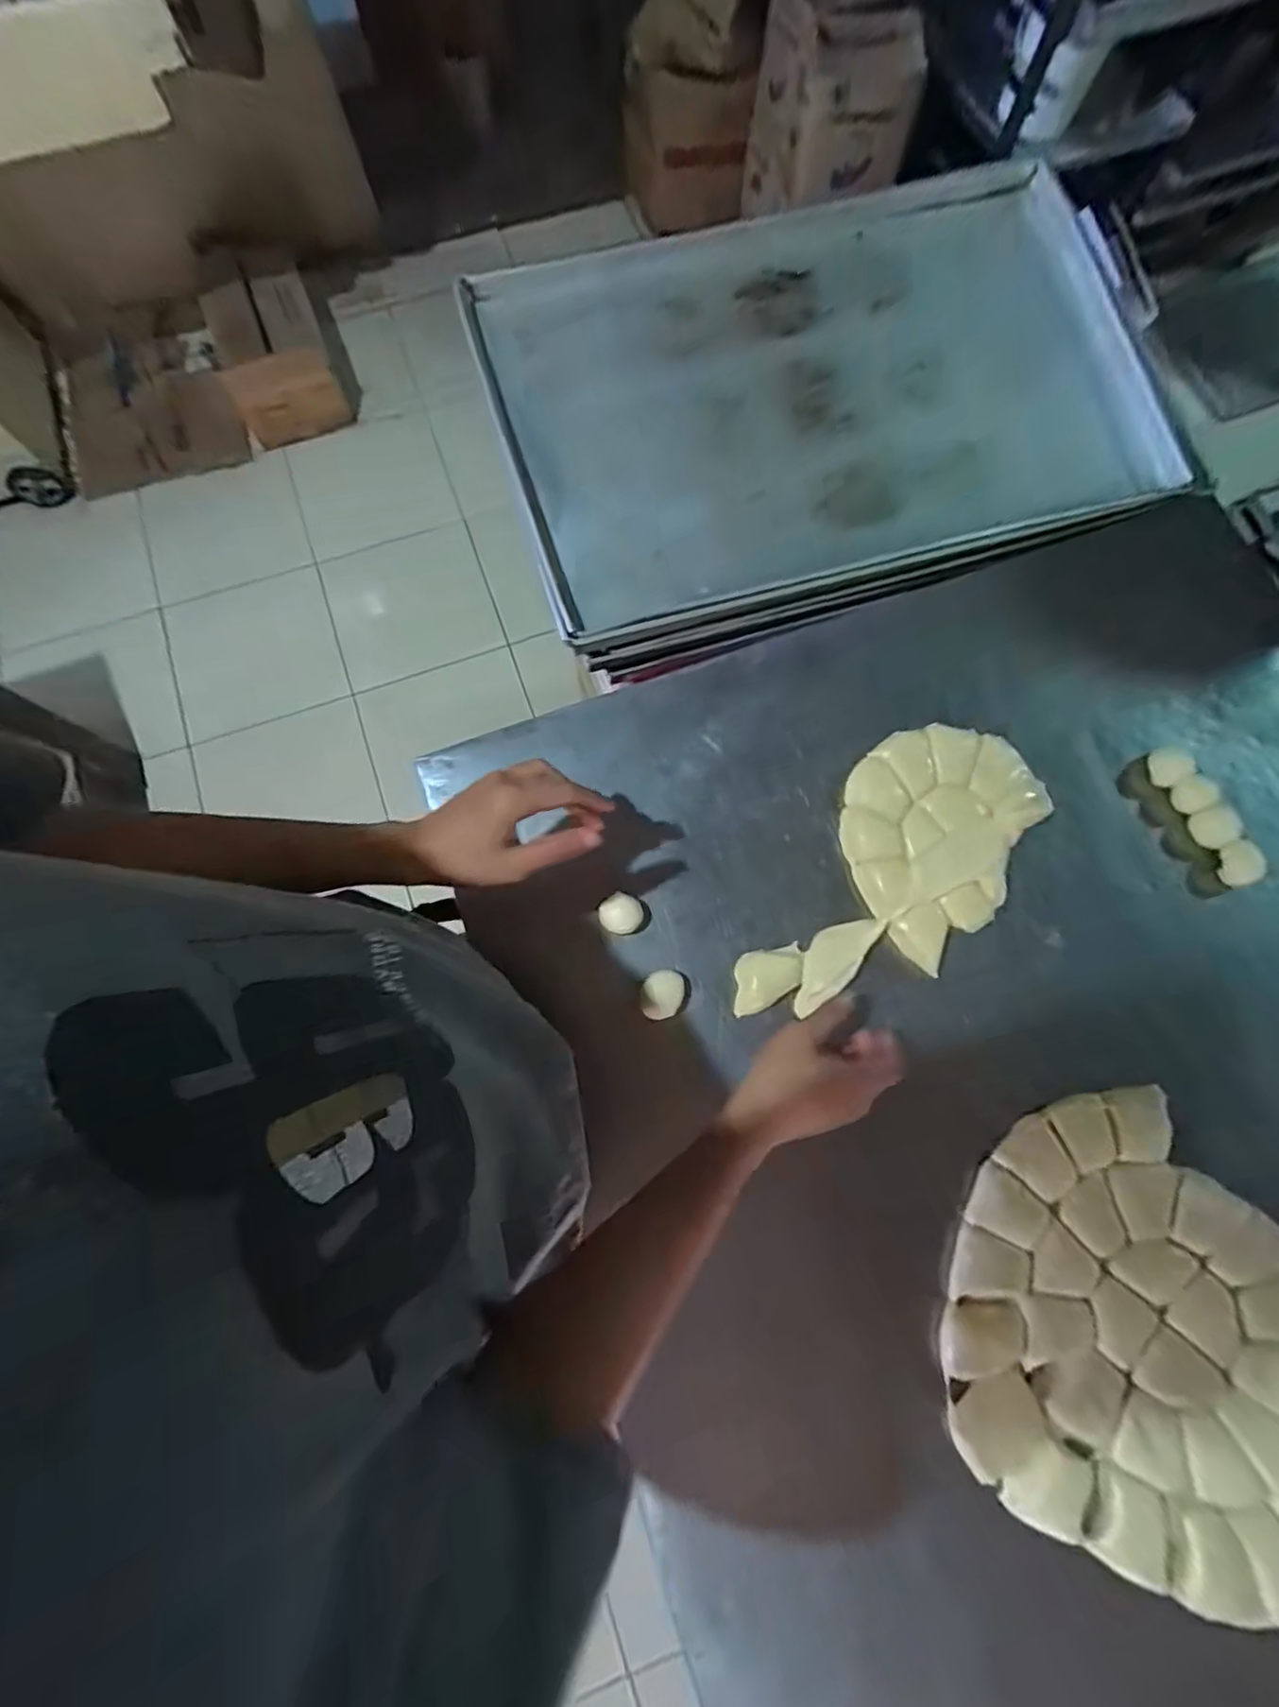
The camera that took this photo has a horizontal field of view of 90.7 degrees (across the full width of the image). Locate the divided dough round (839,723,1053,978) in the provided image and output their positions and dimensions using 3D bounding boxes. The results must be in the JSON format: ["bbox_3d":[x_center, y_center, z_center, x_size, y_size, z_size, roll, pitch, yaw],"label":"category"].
[{"bbox_3d":[0.279,-0.027,0.582,0.204,0.022,0.177,-38,81,-9],"label":"divided dough round"}]

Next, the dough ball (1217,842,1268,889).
[{"bbox_3d":[0.553,0.010,0.581,0.031,0.023,0.038,-14,78,-5],"label":"dough ball"}]

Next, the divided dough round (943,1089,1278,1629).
[{"bbox_3d":[0.415,0.379,0.489,0.329,0.028,0.305,0,77,-1],"label":"divided dough round"}]

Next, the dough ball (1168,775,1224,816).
[{"bbox_3d":[0.528,-0.055,0.600,0.028,0.023,0.032,-15,78,-5],"label":"dough ball"}]

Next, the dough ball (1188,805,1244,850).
[{"bbox_3d":[0.543,-0.025,0.594,0.031,0.021,0.037,-22,79,-6],"label":"dough ball"}]

